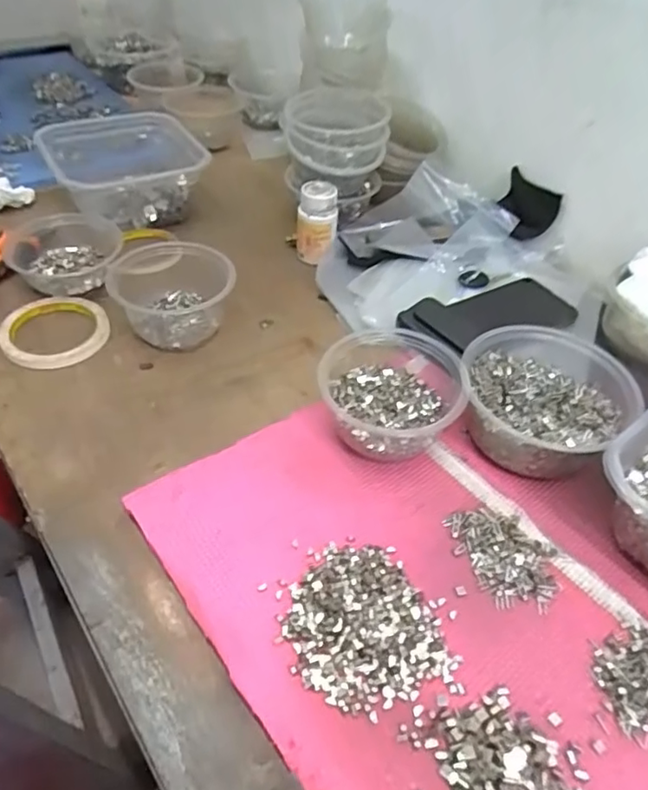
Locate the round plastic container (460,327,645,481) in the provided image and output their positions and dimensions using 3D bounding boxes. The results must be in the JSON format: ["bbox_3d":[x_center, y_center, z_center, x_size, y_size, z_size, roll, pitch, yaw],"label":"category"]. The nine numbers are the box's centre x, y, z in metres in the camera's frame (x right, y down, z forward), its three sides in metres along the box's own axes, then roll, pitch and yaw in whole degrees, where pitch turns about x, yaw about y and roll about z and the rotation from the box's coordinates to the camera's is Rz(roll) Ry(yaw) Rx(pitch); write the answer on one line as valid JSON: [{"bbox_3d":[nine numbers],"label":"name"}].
[{"bbox_3d":[0.185,0.002,0.495,0.144,0.062,0.130,-34,55,-30],"label":"round plastic container"}]

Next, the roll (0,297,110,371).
[{"bbox_3d":[-0.260,-0.061,0.576,0.097,0.016,0.099,3,46,-3],"label":"roll"}]

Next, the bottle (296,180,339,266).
[{"bbox_3d":[-0.008,-0.192,0.670,0.045,0.081,0.040,4,46,1],"label":"bottle"}]

